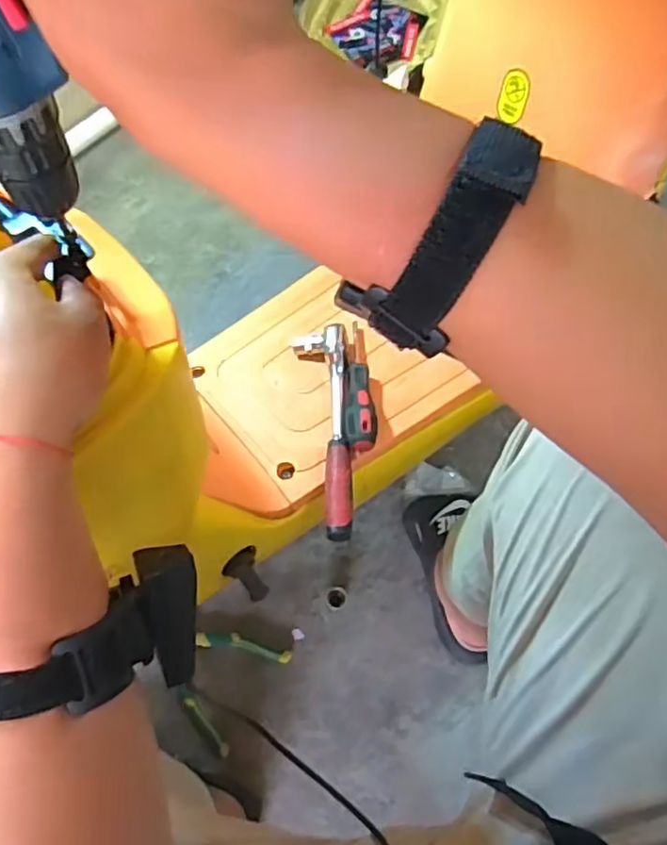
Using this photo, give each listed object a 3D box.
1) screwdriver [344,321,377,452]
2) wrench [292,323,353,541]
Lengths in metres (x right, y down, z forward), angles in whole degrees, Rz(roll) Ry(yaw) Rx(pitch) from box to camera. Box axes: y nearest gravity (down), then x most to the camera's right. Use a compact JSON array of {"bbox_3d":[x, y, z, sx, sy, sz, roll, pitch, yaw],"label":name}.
[{"bbox_3d":[0.028,-0.039,0.706,0.033,0.039,0.149,0,65,-3],"label":"screwdriver"},{"bbox_3d":[-0.005,0.003,0.687,0.056,0.029,0.250,-4,66,-5],"label":"wrench"}]

